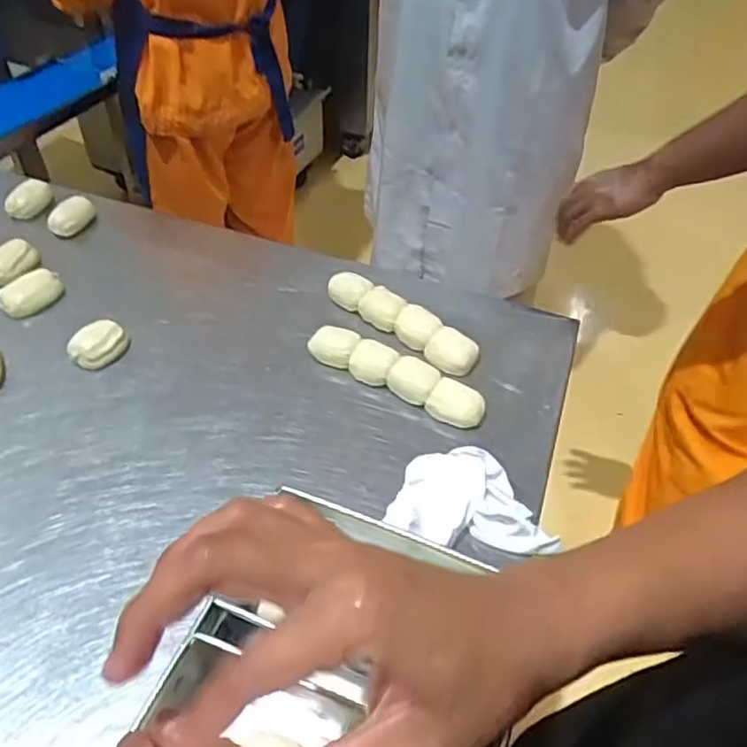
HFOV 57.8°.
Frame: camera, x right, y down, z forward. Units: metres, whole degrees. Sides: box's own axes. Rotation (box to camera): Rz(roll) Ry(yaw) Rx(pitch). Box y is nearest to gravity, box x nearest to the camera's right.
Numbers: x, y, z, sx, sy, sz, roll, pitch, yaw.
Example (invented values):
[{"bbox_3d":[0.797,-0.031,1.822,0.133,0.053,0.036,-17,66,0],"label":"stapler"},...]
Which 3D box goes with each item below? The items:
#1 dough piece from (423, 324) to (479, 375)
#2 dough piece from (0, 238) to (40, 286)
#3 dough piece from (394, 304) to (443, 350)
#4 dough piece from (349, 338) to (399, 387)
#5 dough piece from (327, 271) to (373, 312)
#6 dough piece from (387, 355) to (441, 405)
[{"bbox_3d":[0.084,-0.022,0.724,0.055,0.027,0.048,17,50,12],"label":"dough piece"},{"bbox_3d":[-0.428,-0.133,0.794,0.033,0.027,0.064,29,54,21],"label":"dough piece"},{"bbox_3d":[0.048,-0.051,0.746,0.046,0.027,0.037,29,54,22],"label":"dough piece"},{"bbox_3d":[-0.001,-0.011,0.711,0.042,0.033,0.035,21,49,19],"label":"dough piece"},{"bbox_3d":[-0.028,-0.096,0.781,0.046,0.031,0.032,31,53,26],"label":"dough piece"},{"bbox_3d":[0.042,0.008,0.698,0.052,0.030,0.038,23,50,20],"label":"dough piece"}]

